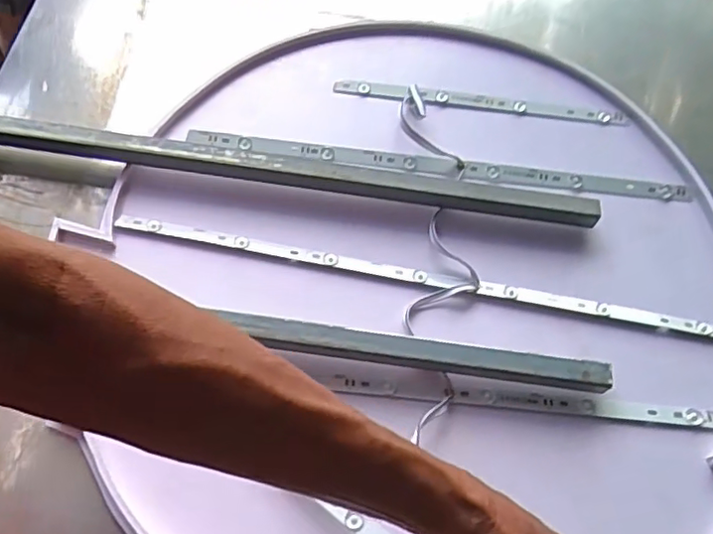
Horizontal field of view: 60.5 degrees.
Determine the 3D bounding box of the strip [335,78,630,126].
[{"bbox_3d":[0.123,-0.161,0.602,0.286,0.014,0.015,7,65,1],"label":"strip"}]

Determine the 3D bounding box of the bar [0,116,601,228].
[{"bbox_3d":[-0.090,-0.088,0.538,0.593,0.031,0.020,8,65,1],"label":"bar"}]

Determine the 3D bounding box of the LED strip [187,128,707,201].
[{"bbox_3d":[0.076,-0.093,0.566,0.462,0.010,0.017,6,65,0],"label":"LED strip"}]

